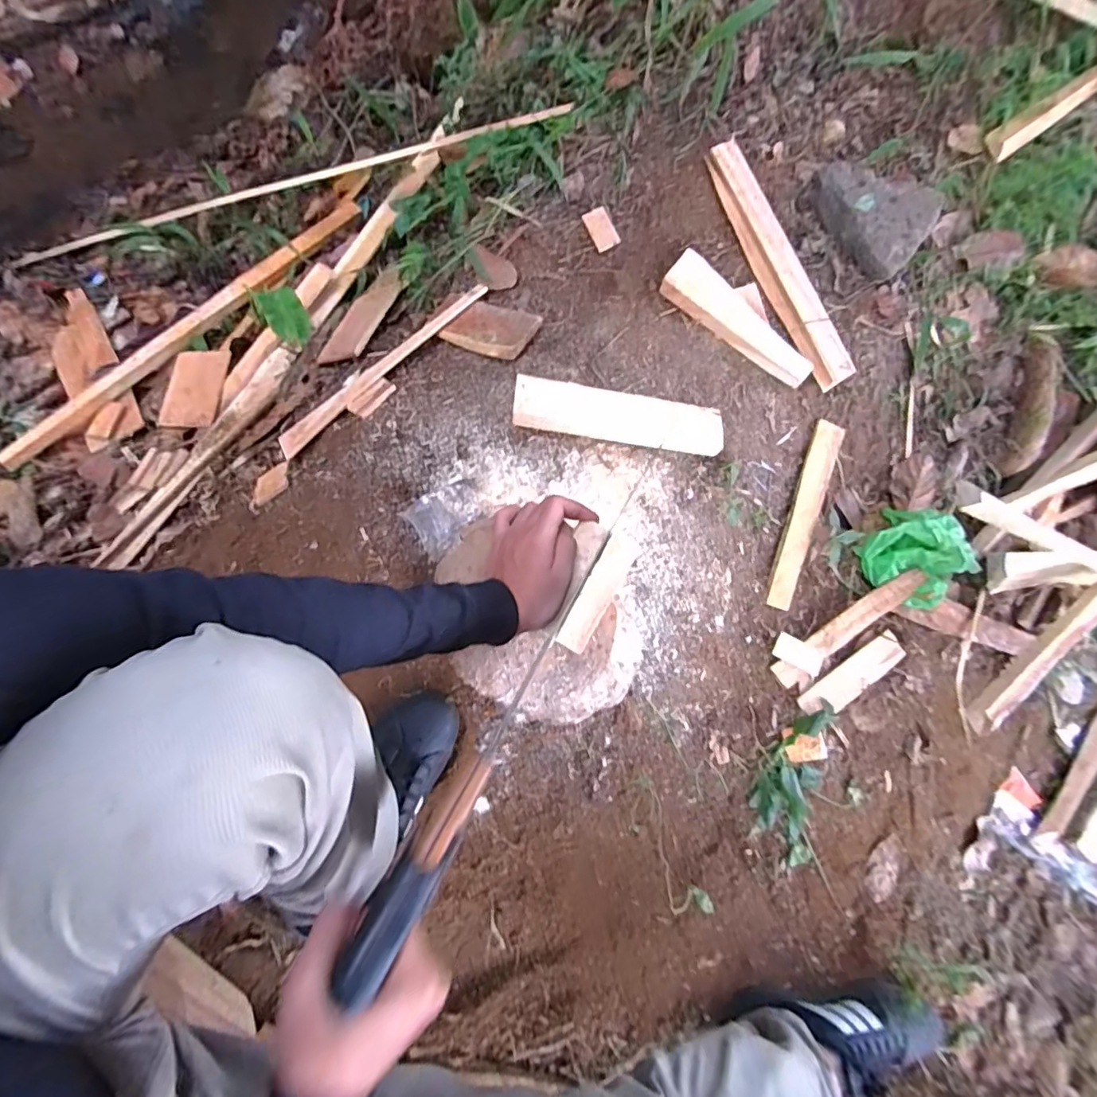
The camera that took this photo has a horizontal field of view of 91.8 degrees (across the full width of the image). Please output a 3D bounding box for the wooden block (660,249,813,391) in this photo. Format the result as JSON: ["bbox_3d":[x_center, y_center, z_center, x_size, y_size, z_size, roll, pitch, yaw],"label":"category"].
[{"bbox_3d":[0.276,-0.329,0.772,0.244,0.033,0.061,39,72,-2],"label":"wooden block"}]

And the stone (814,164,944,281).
[{"bbox_3d":[0.468,-0.494,0.778,0.175,0.085,0.120,33,71,12],"label":"stone"}]

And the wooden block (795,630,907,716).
[{"bbox_3d":[0.468,0.194,0.809,0.212,0.014,0.050,-27,70,-20],"label":"wooden block"}]

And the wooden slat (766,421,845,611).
[{"bbox_3d":[0.386,-0.049,0.801,0.052,0.009,0.285,17,88,-17],"label":"wooden slat"}]

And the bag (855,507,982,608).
[{"bbox_3d":[0.577,0.016,0.834,0.151,0.091,0.123,37,72,14],"label":"bag"}]

